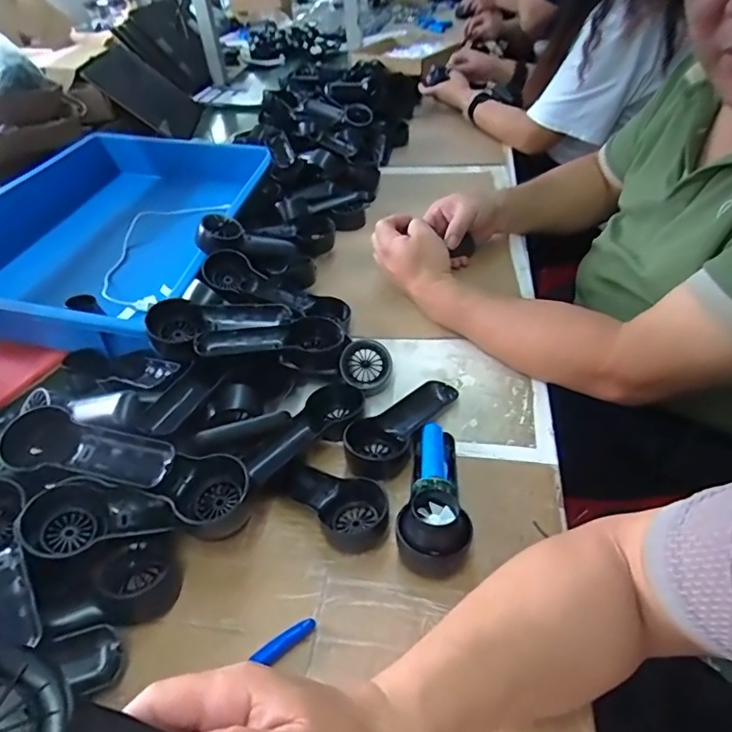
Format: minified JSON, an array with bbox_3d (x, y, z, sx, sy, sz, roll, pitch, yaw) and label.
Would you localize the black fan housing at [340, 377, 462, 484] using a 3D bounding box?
[{"bbox_3d":[0.035,0.058,0.535,0.060,0.029,0.148,24,49,28],"label":"black fan housing"}]

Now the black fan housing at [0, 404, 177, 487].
[{"bbox_3d":[-0.230,0.074,0.432,0.140,0.028,0.054,8,43,13],"label":"black fan housing"}]

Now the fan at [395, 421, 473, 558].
[{"bbox_3d":[0.064,0.107,0.459,0.057,0.039,0.142,6,43,11],"label":"fan"}]

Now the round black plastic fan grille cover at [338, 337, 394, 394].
[{"bbox_3d":[0.001,0.000,0.566,0.057,0.013,0.054,34,82,1],"label":"round black plastic fan grille cover"}]

